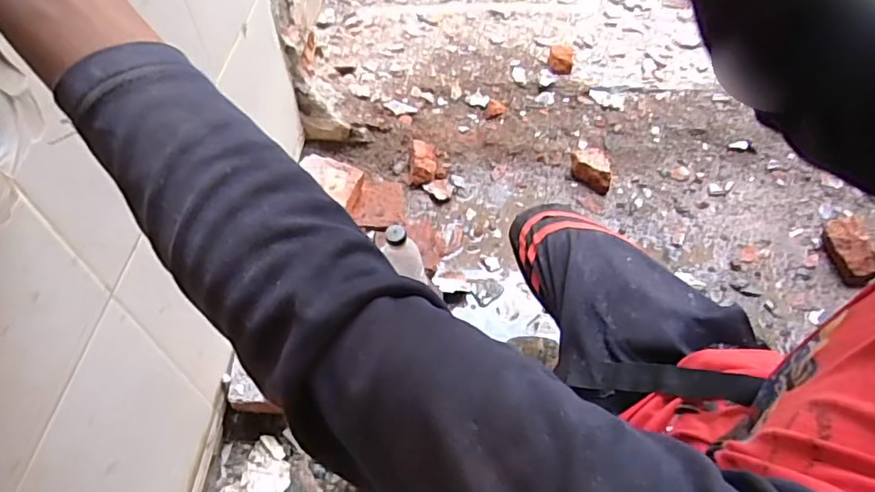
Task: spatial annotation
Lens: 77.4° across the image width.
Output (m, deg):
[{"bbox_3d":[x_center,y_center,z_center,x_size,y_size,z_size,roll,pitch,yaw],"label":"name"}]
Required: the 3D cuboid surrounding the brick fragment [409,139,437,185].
[{"bbox_3d":[-0.031,-0.173,1.112,0.059,0.050,0.087,0,52,0],"label":"brick fragment"}]

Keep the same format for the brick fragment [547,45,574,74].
[{"bbox_3d":[0.286,-0.431,1.270,0.058,0.038,0.089,11,53,8],"label":"brick fragment"}]

